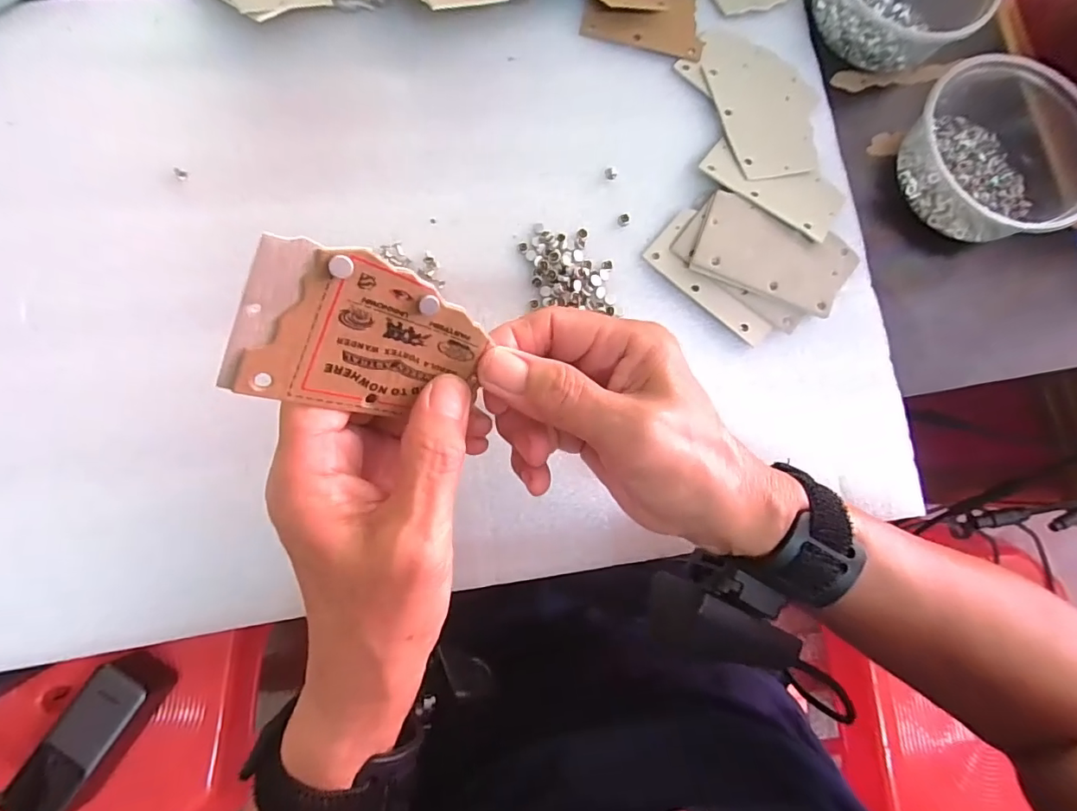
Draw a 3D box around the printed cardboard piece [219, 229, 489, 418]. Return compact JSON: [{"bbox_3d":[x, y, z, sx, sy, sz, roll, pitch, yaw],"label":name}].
[{"bbox_3d":[-0.057,-0.021,0.168,0.075,0.004,0.053,14,113,-37],"label":"printed cardboard piece"}]

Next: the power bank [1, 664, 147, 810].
[{"bbox_3d":[-0.408,0.299,0.439,0.050,0.017,0.125,33,80,1],"label":"power bank"}]

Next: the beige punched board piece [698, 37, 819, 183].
[{"bbox_3d":[0.143,-0.193,0.316,0.062,0.004,0.106,-13,78,-7],"label":"beige punched board piece"}]

